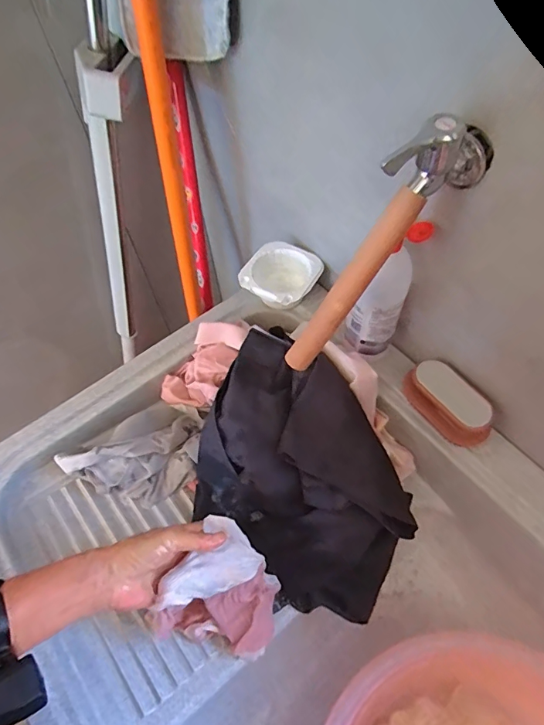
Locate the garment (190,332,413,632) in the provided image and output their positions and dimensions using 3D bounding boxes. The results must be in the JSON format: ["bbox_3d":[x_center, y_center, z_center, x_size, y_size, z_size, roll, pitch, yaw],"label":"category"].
[{"bbox_3d":[0.036,0.133,0.524,0.211,0.137,0.278,-41,64,-20],"label":"garment"}]

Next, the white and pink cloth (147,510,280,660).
[{"bbox_3d":[-0.051,0.235,0.452,0.113,0.102,0.119,22,62,16],"label":"white and pink cloth"}]

